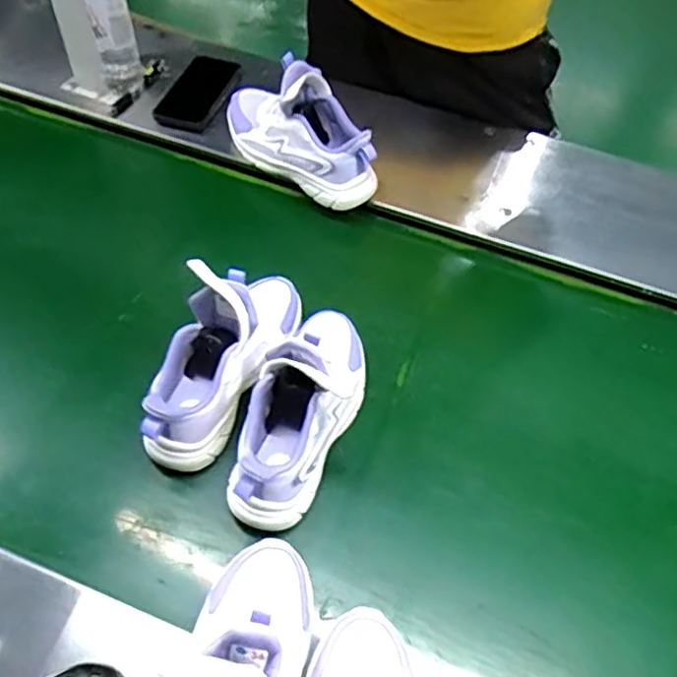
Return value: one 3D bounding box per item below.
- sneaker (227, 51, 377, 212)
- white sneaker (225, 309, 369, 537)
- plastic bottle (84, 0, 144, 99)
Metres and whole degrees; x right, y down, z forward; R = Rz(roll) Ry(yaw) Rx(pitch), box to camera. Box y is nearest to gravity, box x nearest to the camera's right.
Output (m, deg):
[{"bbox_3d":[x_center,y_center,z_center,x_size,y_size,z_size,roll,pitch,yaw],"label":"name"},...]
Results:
[{"bbox_3d":[-0.059,-0.285,0.841,0.083,0.142,0.246,-37,66,-26],"label":"sneaker"},{"bbox_3d":[-0.032,0.064,0.658,0.085,0.131,0.244,22,56,10],"label":"white sneaker"},{"bbox_3d":[-0.312,-0.448,0.882,0.055,0.238,0.076,-11,57,-13],"label":"plastic bottle"}]

